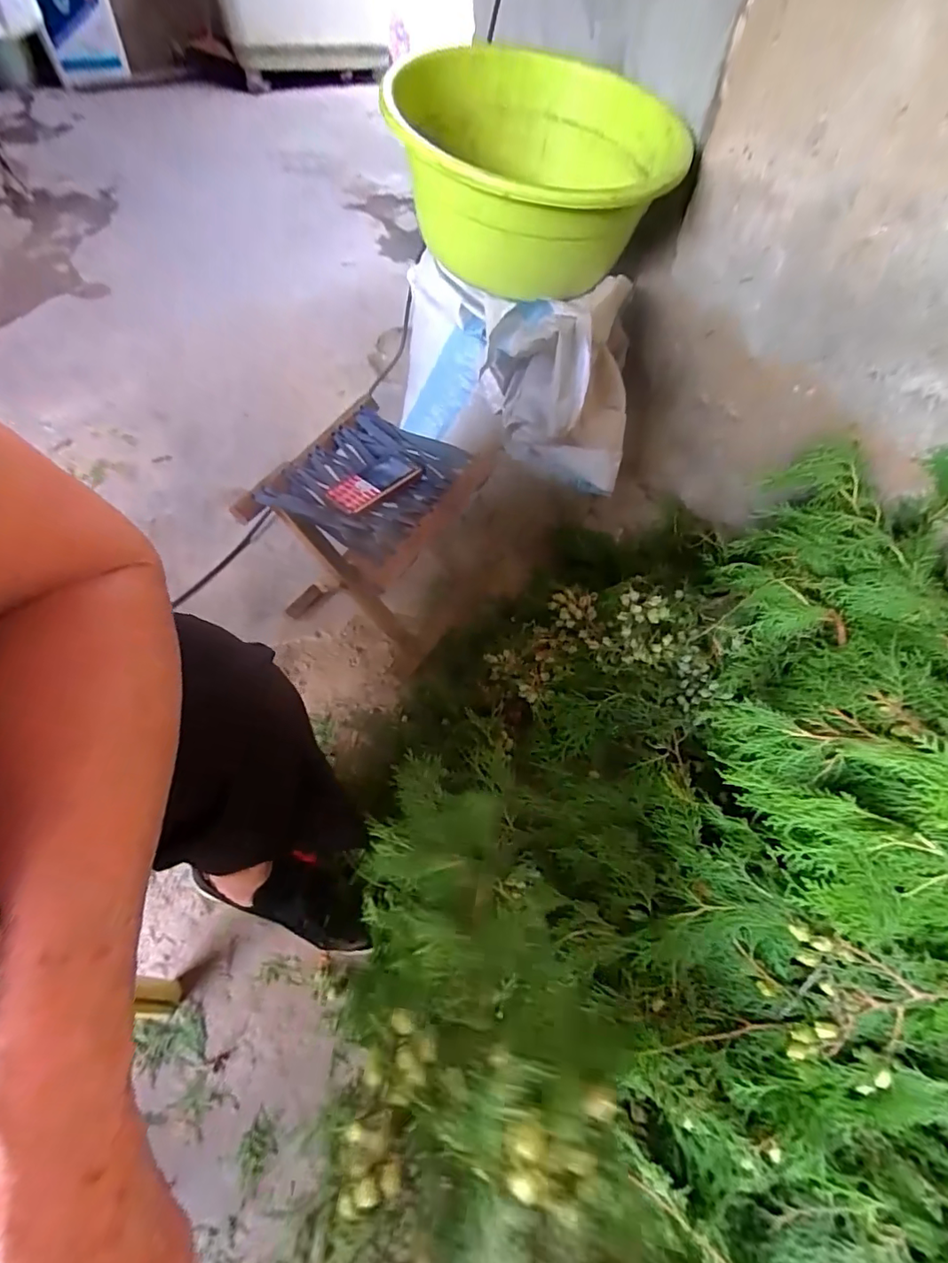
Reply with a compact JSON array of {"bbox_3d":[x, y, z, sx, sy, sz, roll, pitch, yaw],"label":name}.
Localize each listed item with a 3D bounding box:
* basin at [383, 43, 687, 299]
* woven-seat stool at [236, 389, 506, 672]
[{"bbox_3d":[0.099,-0.726,0.832,0.431,0.202,0.463,2,57,-3],"label":"basin"},{"bbox_3d":[-0.137,-0.120,0.746,0.235,0.236,0.249,26,59,12],"label":"woven-seat stool"}]

